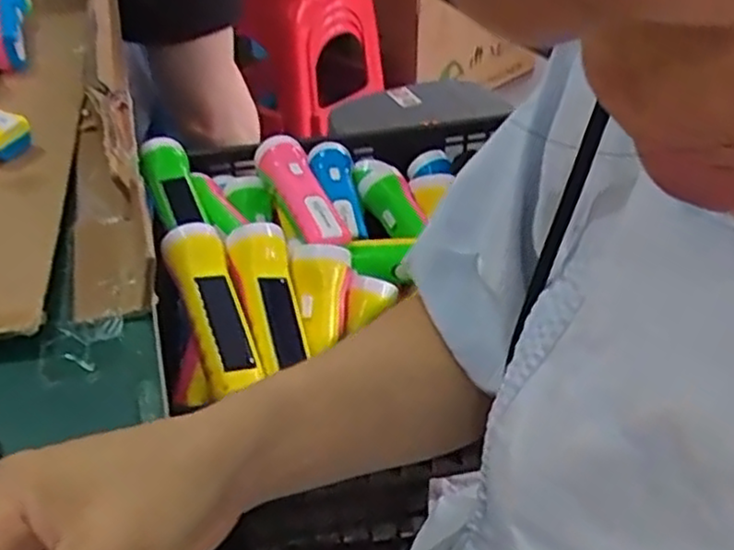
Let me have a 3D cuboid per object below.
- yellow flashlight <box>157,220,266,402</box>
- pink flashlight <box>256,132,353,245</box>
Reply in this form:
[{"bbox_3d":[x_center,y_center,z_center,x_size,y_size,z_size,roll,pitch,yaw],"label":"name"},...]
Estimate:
[{"bbox_3d":[-0.131,0.024,0.608,0.065,0.051,0.150,-15,57,-16],"label":"yellow flashlight"},{"bbox_3d":[-0.067,-0.086,0.729,0.049,0.027,0.190,-15,41,-16],"label":"pink flashlight"}]

